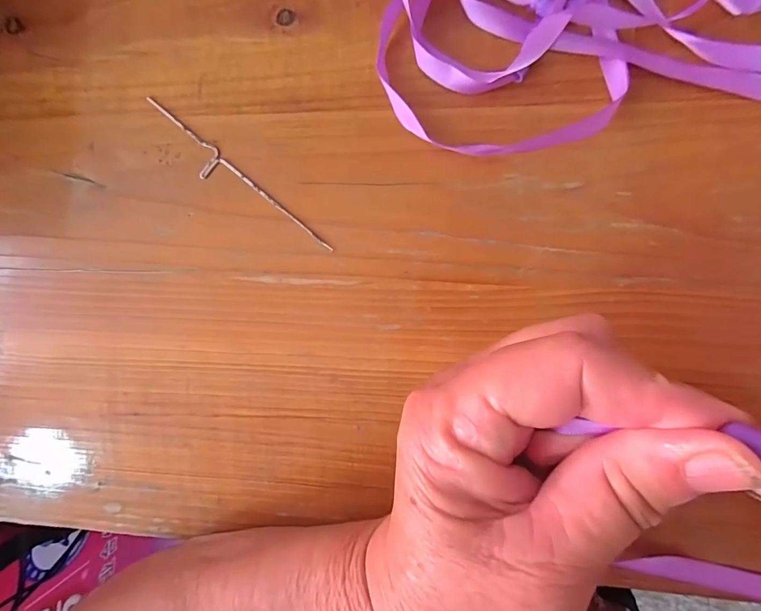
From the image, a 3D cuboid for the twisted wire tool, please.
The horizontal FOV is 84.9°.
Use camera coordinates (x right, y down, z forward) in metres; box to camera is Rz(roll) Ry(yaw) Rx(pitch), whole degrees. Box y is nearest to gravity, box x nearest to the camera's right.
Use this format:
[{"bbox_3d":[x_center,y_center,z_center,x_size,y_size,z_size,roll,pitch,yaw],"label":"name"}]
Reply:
[{"bbox_3d":[-0.075,-0.062,0.208,0.122,0.004,0.015,41,96,5],"label":"twisted wire tool"}]

